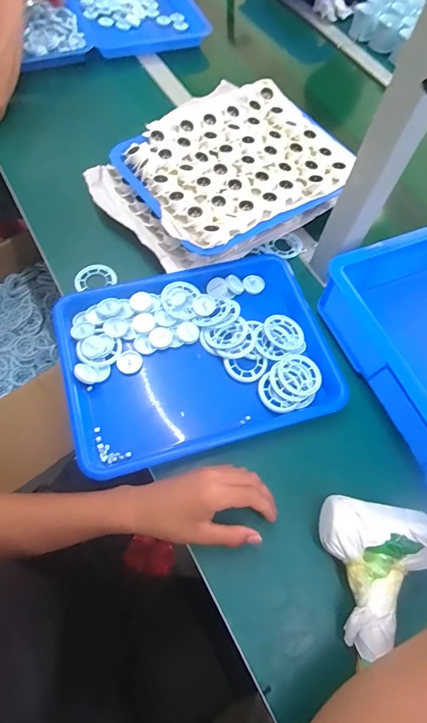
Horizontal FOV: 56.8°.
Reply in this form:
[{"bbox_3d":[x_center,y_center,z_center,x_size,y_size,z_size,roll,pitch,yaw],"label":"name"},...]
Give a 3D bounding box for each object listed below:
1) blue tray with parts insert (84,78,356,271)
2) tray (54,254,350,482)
[{"bbox_3d":[0.019,-0.290,0.622,0.347,0.082,0.268,-35,71,-19],"label":"blue tray with parts insert"},{"bbox_3d":[-0.018,-0.009,0.521,0.342,0.034,0.252,-16,68,-9],"label":"tray"}]

